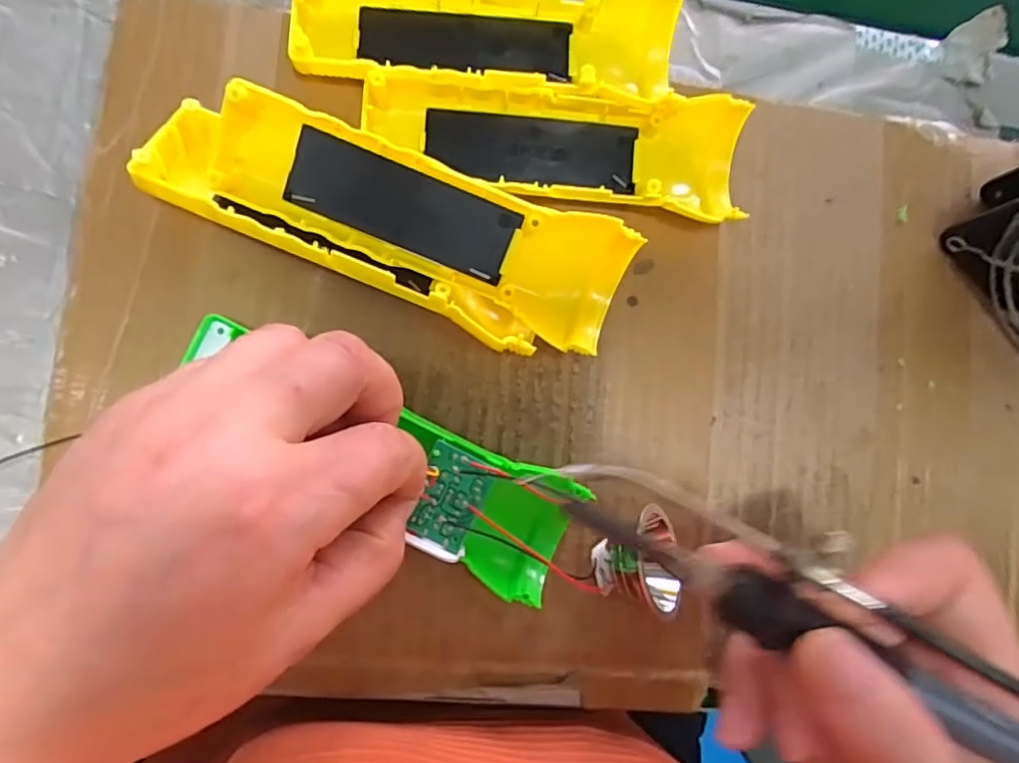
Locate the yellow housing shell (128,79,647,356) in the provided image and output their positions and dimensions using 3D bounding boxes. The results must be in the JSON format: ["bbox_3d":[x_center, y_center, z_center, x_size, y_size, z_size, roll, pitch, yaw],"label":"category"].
[{"bbox_3d":[-0.046,-0.059,0.239,0.183,0.043,0.054,21,83,-6],"label":"yellow housing shell"}]

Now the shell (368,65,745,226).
[{"bbox_3d":[0.022,-0.101,0.261,0.162,0.028,0.050,6,85,-8],"label":"shell"}]

